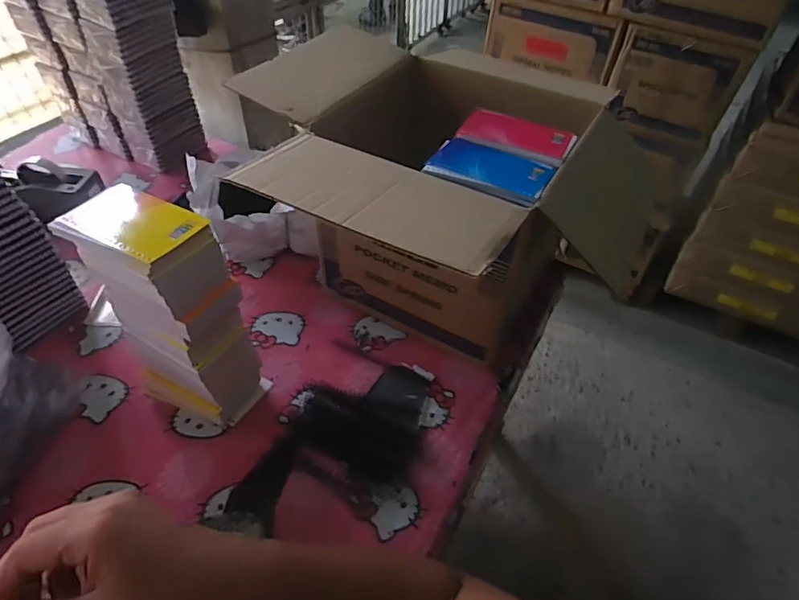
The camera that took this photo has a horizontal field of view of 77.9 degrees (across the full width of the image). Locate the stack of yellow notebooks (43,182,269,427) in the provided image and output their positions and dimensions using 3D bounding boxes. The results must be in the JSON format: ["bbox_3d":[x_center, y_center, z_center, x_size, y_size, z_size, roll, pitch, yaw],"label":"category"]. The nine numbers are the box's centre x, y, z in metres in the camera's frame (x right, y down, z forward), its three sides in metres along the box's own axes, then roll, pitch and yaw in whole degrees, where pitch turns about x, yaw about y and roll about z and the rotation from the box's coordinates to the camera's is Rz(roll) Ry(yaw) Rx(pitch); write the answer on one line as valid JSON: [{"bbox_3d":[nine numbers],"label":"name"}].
[{"bbox_3d":[-0.262,0.027,0.587,0.143,0.286,0.093,20,50,15],"label":"stack of yellow notebooks"}]

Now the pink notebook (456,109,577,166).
[{"bbox_3d":[0.148,-0.209,0.626,0.139,0.011,0.094,22,50,16],"label":"pink notebook"}]

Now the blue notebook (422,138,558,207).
[{"bbox_3d":[0.105,-0.154,0.575,0.136,0.009,0.103,23,51,17],"label":"blue notebook"}]

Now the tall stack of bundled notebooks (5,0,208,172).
[{"bbox_3d":[-0.578,-0.480,0.990,0.304,0.343,0.146,24,51,18],"label":"tall stack of bundled notebooks"}]

